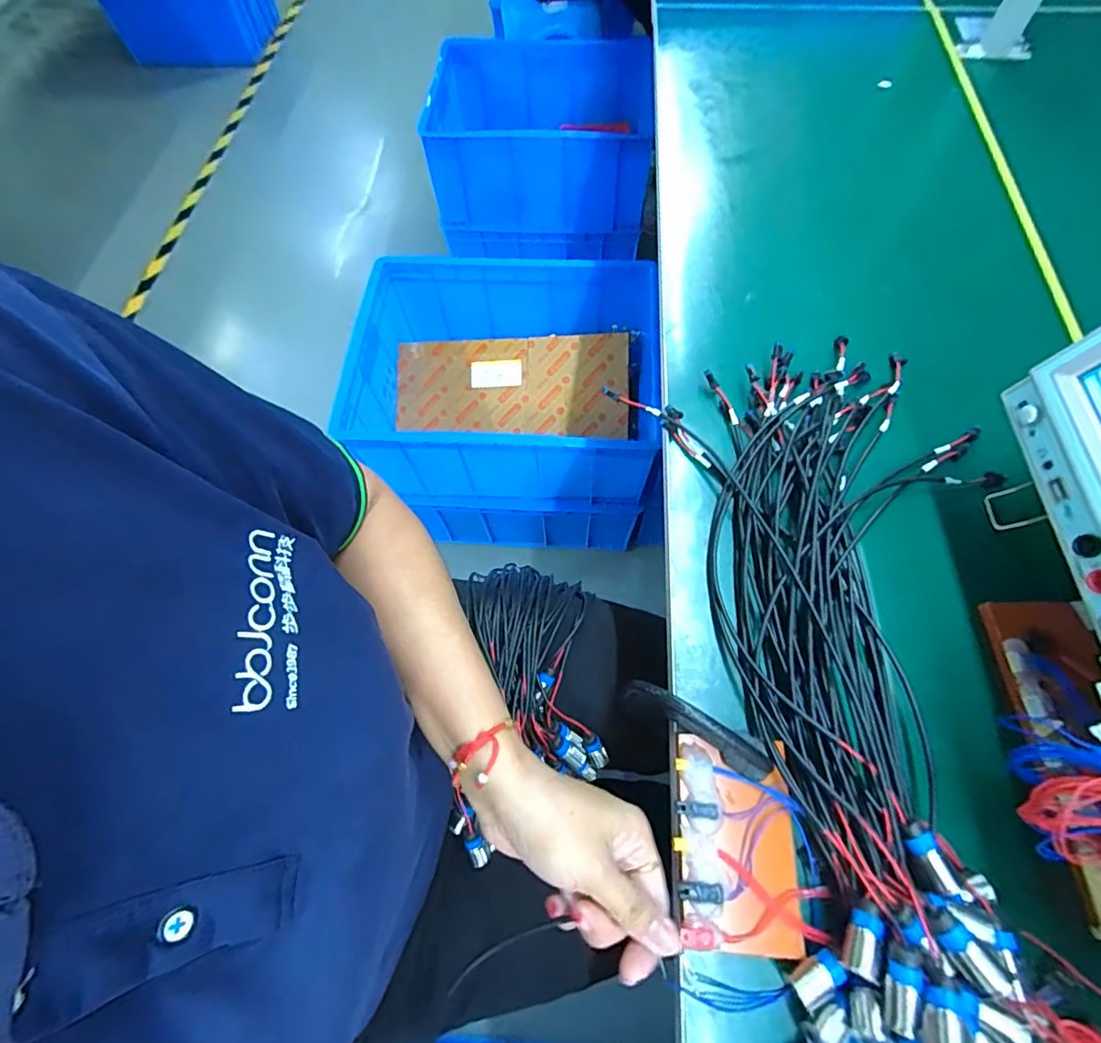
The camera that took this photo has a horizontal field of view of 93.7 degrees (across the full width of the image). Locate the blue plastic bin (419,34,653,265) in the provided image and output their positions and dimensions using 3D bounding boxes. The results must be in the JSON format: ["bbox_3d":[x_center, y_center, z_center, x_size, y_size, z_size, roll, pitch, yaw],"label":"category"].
[{"bbox_3d":[-0.027,-0.958,1.322,0.498,0.274,0.450,0,66,2],"label":"blue plastic bin"}]

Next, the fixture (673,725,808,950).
[{"bbox_3d":[0.114,0.197,0.320,0.074,0.011,0.112,3,66,3],"label":"fixture"}]

